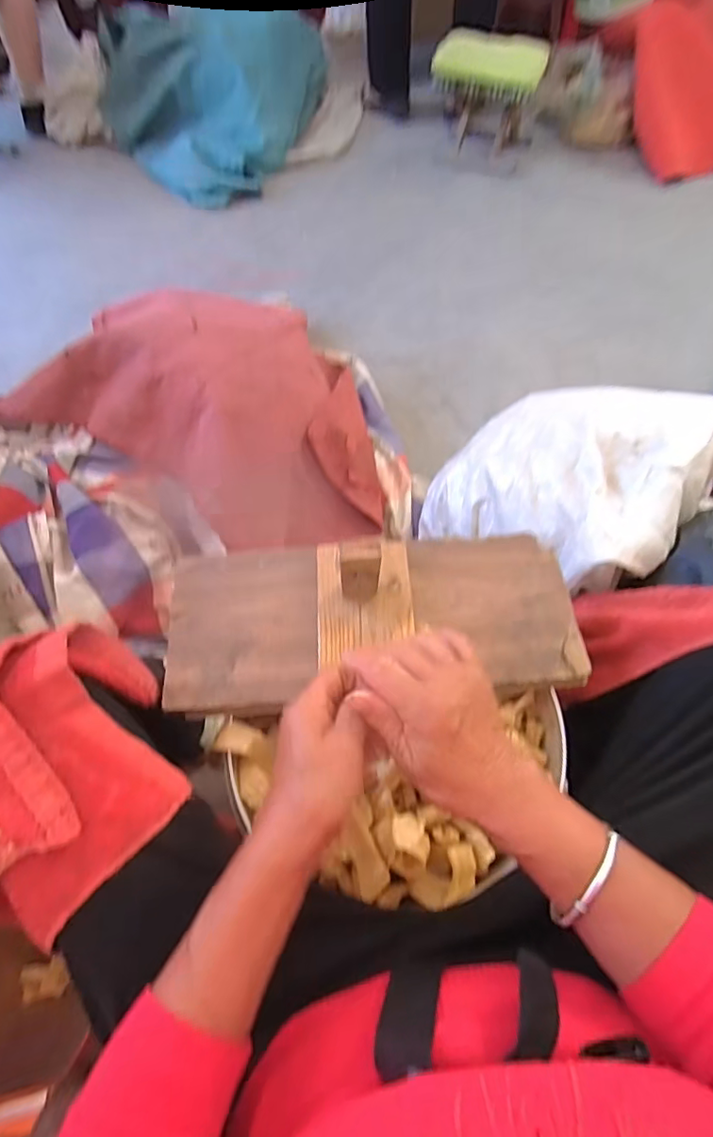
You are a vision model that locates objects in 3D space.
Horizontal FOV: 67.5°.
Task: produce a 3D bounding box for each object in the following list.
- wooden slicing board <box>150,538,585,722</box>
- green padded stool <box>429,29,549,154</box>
[{"bbox_3d":[0.014,0.043,0.510,0.384,0.033,0.158,-5,62,-2],"label":"wooden slicing board"},{"bbox_3d":[0.351,-1.295,1.439,0.273,0.184,0.212,12,63,7],"label":"green padded stool"}]

